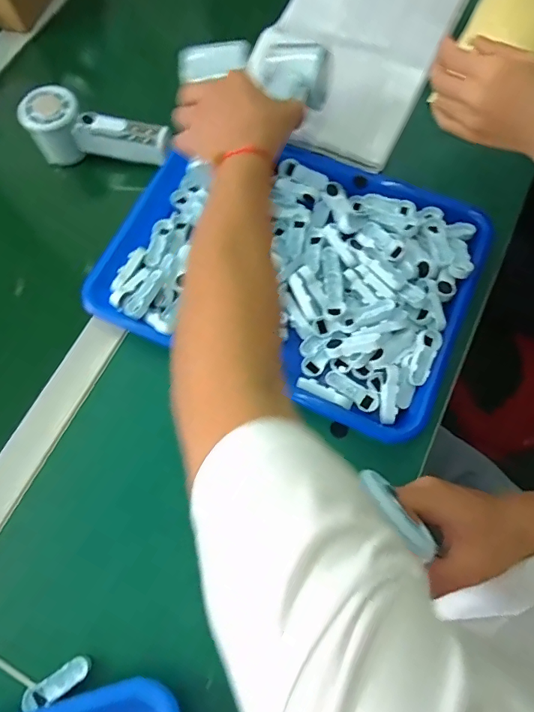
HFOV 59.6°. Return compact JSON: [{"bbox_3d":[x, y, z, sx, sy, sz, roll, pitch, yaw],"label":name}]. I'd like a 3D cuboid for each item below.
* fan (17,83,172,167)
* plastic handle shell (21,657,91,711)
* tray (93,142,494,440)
[{"bbox_3d":[-0.181,-0.234,0.499,0.149,0.054,0.055,18,72,10],"label":"fan"},{"bbox_3d":[-0.156,0.246,0.350,0.052,0.014,0.016,-31,71,-7],"label":"plastic handle shell"},{"bbox_3d":[0.017,-0.091,0.445,0.338,0.038,0.243,23,73,12],"label":"tray"}]

